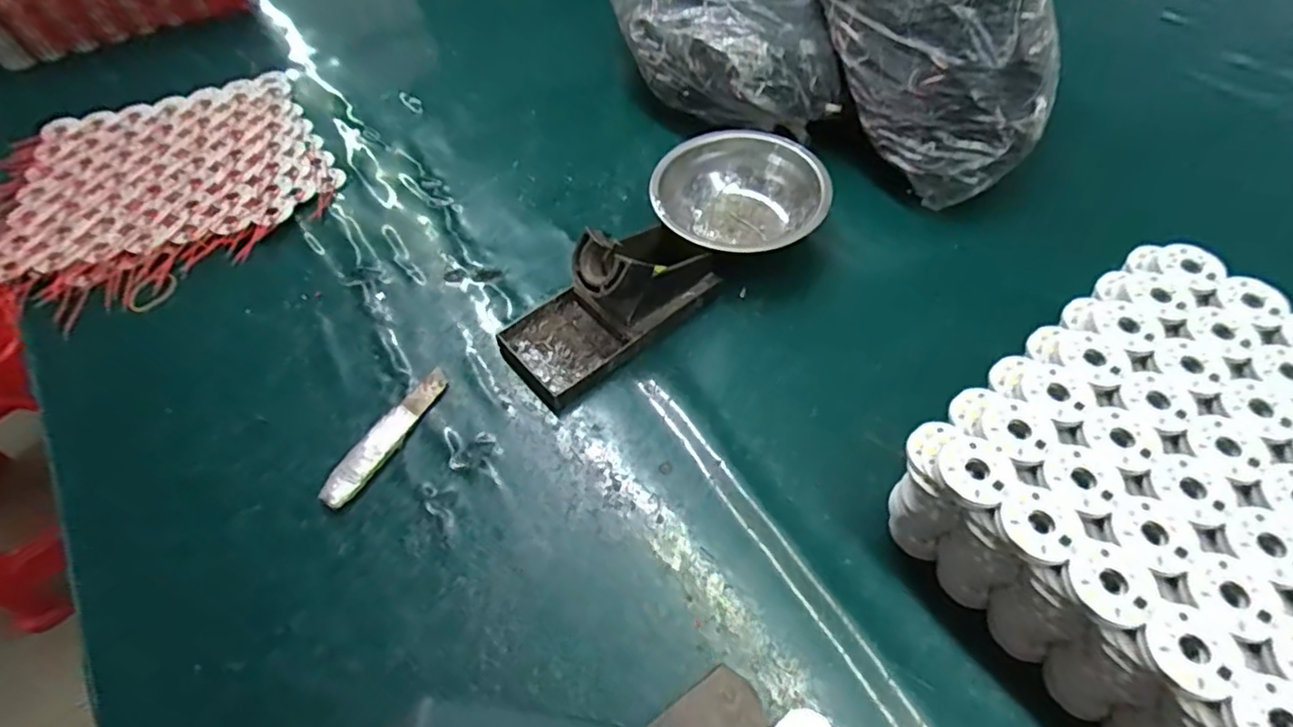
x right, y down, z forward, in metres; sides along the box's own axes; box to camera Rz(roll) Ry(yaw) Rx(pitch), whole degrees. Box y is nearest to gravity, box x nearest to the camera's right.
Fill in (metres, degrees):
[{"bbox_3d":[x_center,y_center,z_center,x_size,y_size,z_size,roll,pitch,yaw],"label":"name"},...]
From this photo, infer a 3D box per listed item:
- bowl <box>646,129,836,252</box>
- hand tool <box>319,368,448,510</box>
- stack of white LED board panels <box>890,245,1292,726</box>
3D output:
[{"bbox_3d":[0.073,-0.128,0.480,0.124,0.044,0.124,-1,54,1],"label":"bowl"},{"bbox_3d":[-0.160,0.044,0.385,0.020,0.010,0.103,24,58,17],"label":"hand tool"},{"bbox_3d":[0.268,0.079,0.296,0.208,0.096,0.220,-33,60,-20],"label":"stack of white LED board panels"}]

